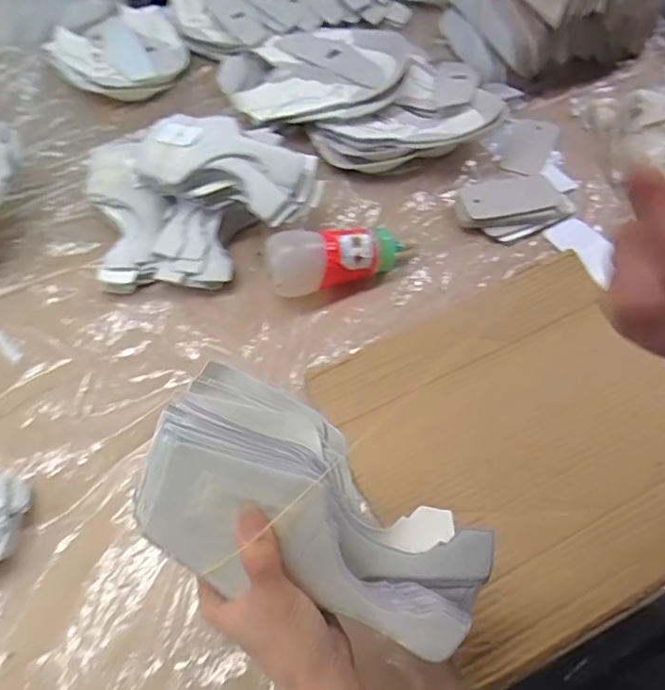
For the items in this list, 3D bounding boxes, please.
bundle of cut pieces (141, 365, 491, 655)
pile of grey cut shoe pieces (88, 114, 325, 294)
[{"bbox_3d":[-0.006,0.099,0.308,0.205,0.062,0.105,34,61,-11],"label":"bundle of cut pieces"},{"bbox_3d":[-0.150,-0.177,0.589,0.245,0.098,0.218,-19,59,-11],"label":"pile of grey cut shoe pieces"}]

